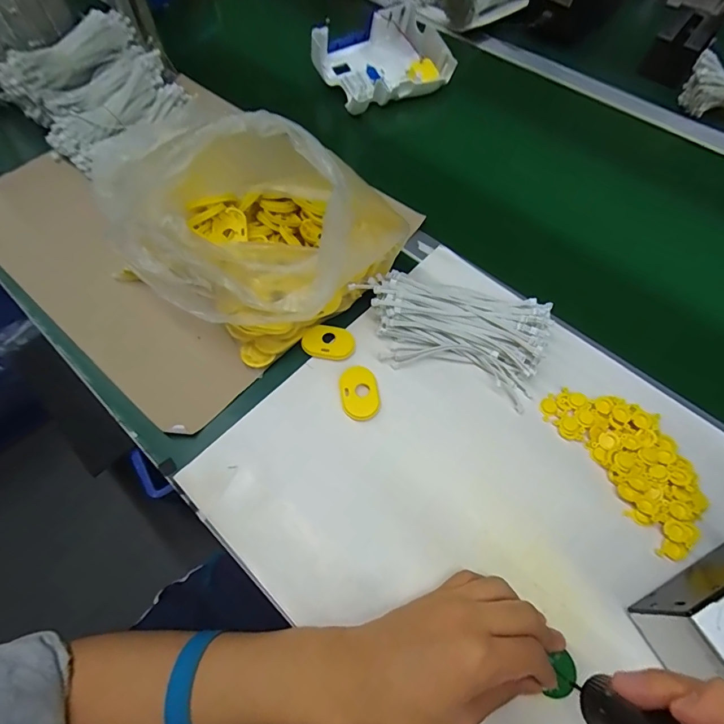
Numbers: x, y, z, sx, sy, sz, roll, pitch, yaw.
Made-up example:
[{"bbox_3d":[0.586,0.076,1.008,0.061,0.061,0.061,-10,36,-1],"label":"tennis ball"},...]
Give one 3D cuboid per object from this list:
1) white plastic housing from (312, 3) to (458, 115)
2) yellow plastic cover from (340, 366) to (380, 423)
[{"bbox_3d":[0.030,-0.470,0.667,0.195,0.070,0.143,-24,68,-9],"label":"white plastic housing"},{"bbox_3d":[-0.002,0.030,0.421,0.037,0.010,0.053,-8,67,-3],"label":"yellow plastic cover"}]

